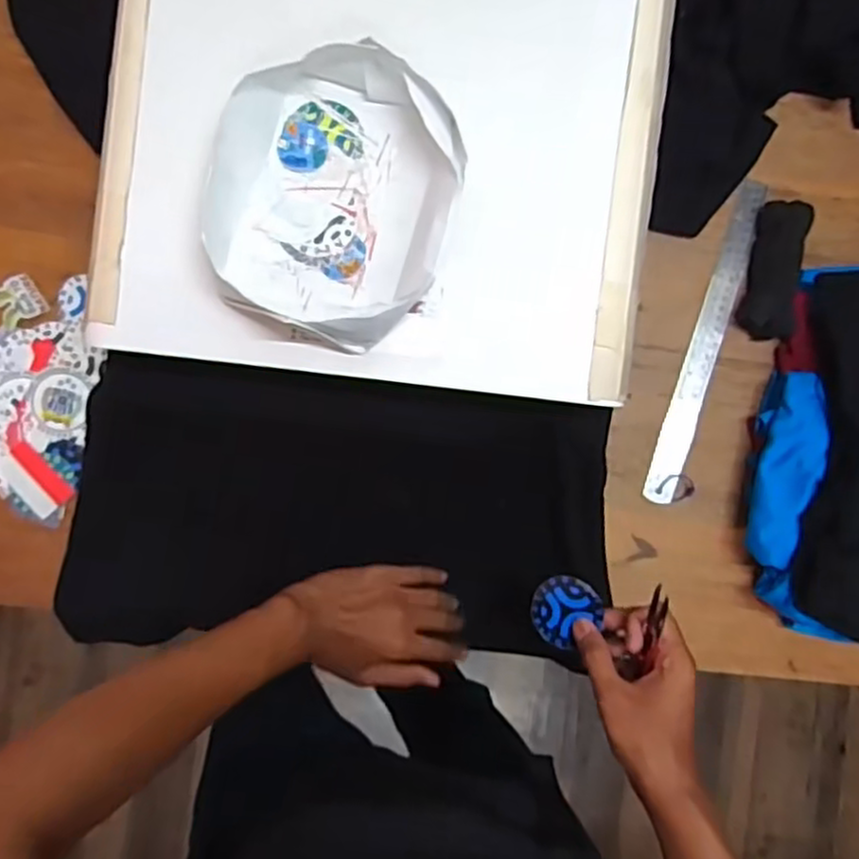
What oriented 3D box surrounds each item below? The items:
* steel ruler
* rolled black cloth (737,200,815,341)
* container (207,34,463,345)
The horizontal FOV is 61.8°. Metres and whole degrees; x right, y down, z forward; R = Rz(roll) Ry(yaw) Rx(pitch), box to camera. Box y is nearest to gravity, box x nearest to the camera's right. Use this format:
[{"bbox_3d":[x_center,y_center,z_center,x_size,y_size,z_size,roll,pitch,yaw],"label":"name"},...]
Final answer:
[{"bbox_3d":[0.269,-0.084,0.695,0.032,0.005,0.318,18,89,6],"label":"steel ruler"},{"bbox_3d":[0.332,-0.150,0.682,0.045,0.032,0.128,12,87,-3],"label":"rolled black cloth"},{"bbox_3d":[-0.066,-0.161,0.491,0.164,0.051,0.185,19,87,-2],"label":"container"}]

